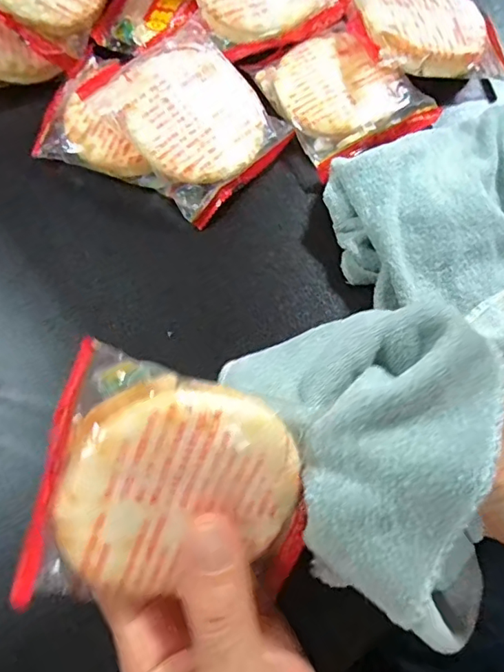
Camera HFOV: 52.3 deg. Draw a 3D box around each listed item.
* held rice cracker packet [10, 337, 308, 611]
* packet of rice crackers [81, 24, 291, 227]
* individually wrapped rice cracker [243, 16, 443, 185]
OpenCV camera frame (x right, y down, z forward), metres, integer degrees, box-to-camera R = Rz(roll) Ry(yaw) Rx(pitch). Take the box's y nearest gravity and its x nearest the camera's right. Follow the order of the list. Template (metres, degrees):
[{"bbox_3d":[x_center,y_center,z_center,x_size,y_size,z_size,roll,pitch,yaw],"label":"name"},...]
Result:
[{"bbox_3d":[-0.021,0.050,0.171,0.090,0.015,0.081,13,104,-21],"label":"held rice cracker packet"},{"bbox_3d":[-0.036,-0.130,0.303,0.079,0.015,0.101,-43,93,-13],"label":"packet of rice crackers"},{"bbox_3d":[0.052,-0.156,0.319,0.083,0.015,0.102,-31,71,-9],"label":"individually wrapped rice cracker"}]

